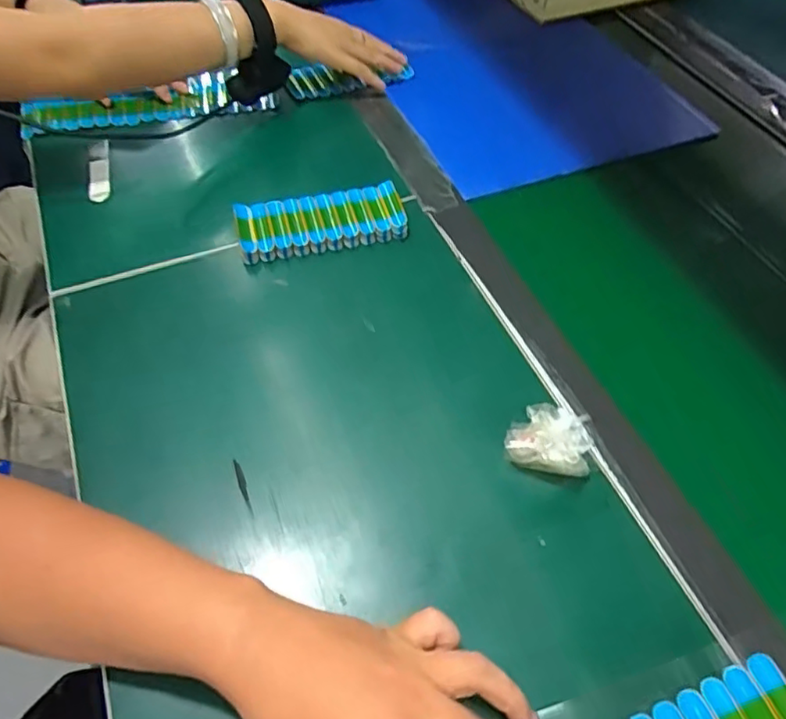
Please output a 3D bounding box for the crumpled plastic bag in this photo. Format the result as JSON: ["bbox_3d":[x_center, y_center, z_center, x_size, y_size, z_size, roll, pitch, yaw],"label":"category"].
[{"bbox_3d":[0.113,0.055,0.432,0.063,0.033,0.056,9,55,3],"label":"crumpled plastic bag"}]

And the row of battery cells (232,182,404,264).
[{"bbox_3d":[-0.068,-0.129,0.562,0.153,0.024,0.066,-10,56,-10],"label":"row of battery cells"}]

